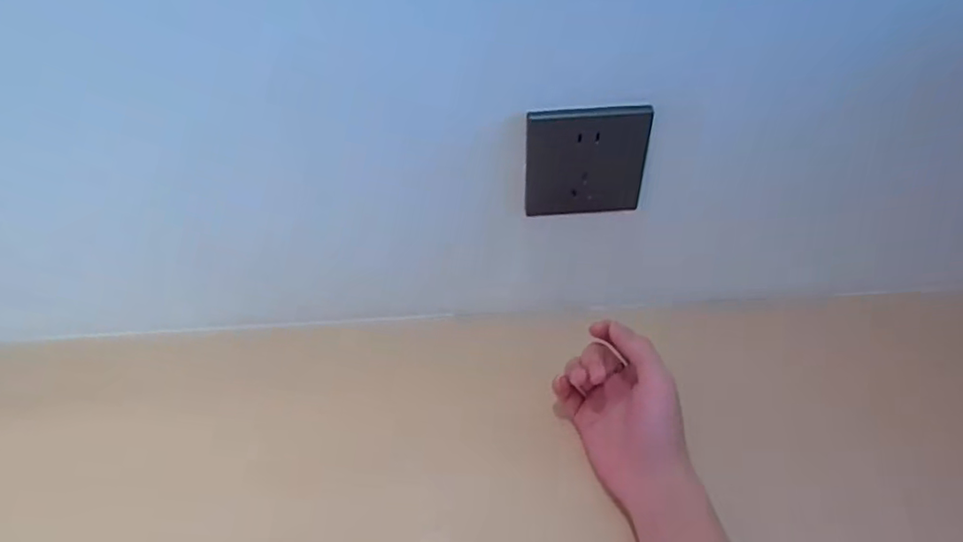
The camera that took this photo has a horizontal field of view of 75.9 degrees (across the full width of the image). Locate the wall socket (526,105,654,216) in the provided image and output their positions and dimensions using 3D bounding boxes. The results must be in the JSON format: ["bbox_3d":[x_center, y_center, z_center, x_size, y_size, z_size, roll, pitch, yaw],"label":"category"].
[{"bbox_3d":[0.074,-0.077,0.442,0.084,0.086,0.009,2,45,2],"label":"wall socket"}]

